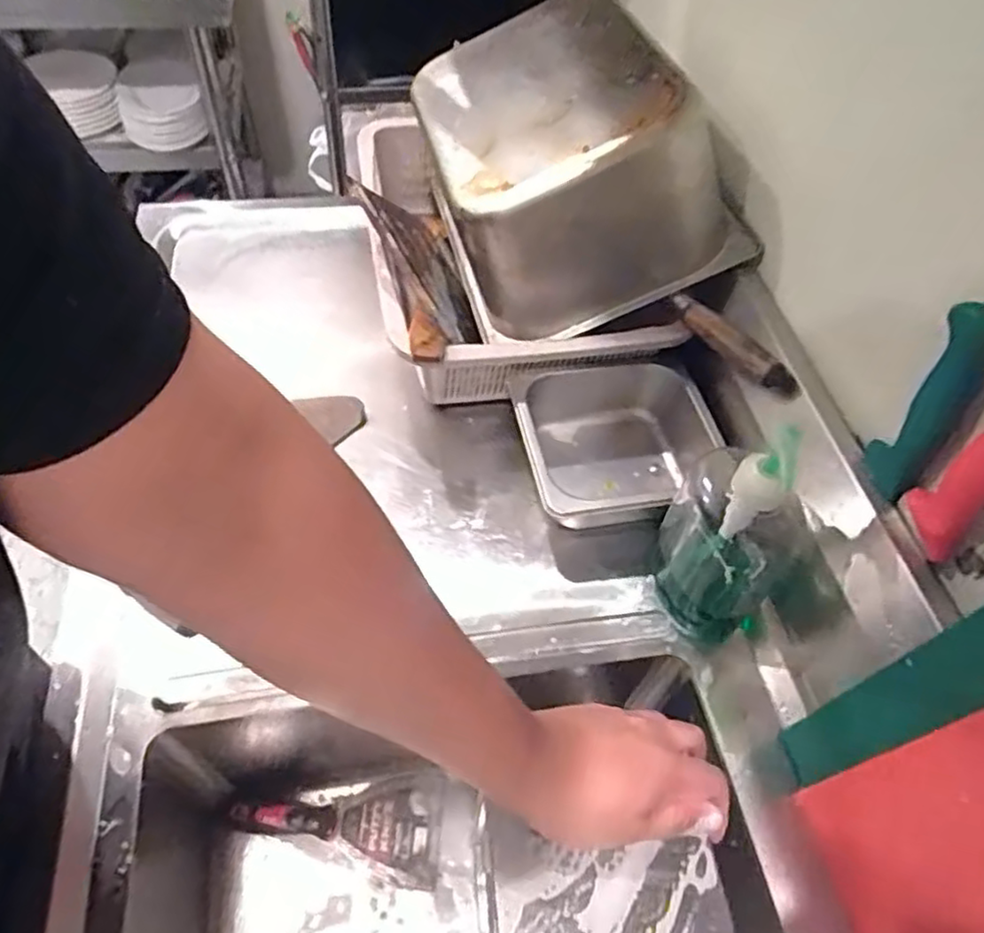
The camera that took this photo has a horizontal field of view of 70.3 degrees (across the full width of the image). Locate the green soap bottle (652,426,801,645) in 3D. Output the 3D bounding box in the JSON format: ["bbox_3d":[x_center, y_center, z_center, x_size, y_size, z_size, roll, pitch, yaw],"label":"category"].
[{"bbox_3d":[0.172,0.047,0.505,0.059,0.201,0.104,-23,61,-19],"label":"green soap bottle"}]

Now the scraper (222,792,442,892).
[{"bbox_3d":[-0.143,0.330,0.662,0.195,0.020,0.073,14,56,5],"label":"scraper"}]

